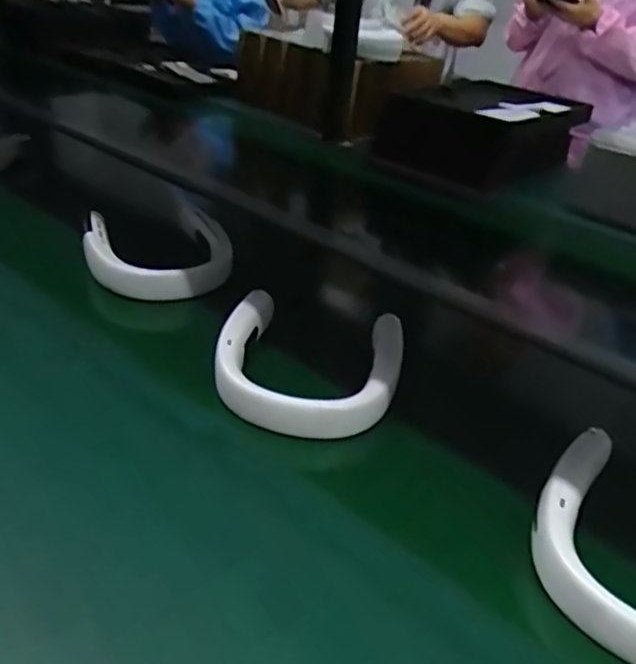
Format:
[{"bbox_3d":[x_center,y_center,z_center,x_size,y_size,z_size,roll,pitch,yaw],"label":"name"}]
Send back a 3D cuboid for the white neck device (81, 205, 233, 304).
[{"bbox_3d":[-0.208,-0.106,0.820,0.181,0.070,0.127,-12,39,-19],"label":"white neck device"}]

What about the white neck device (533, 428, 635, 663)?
[{"bbox_3d":[0.268,0.179,0.498,0.178,0.063,0.179,22,41,24],"label":"white neck device"}]

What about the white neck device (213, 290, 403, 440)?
[{"bbox_3d":[-0.002,0.024,0.666,0.198,0.050,0.211,7,37,6],"label":"white neck device"}]

